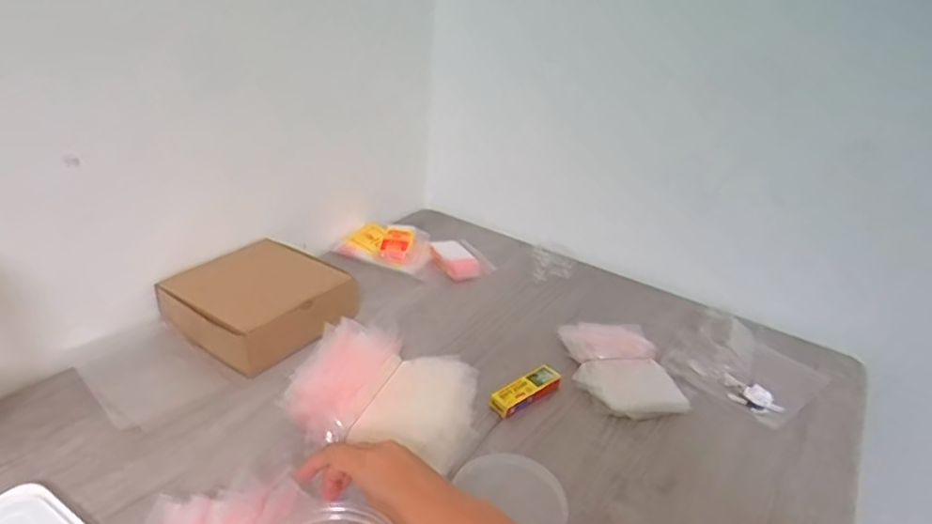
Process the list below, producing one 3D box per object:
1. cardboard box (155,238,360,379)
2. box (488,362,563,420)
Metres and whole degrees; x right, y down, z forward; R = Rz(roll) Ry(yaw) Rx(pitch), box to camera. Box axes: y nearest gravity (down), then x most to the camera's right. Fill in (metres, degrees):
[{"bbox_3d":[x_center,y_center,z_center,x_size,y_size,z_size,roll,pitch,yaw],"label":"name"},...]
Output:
[{"bbox_3d":[-0.229,0.044,0.667,0.173,0.050,0.157,25,33,31],"label":"cardboard box"},{"bbox_3d":[0.062,0.133,0.612,0.092,0.013,0.027,-18,36,-37],"label":"box"}]

